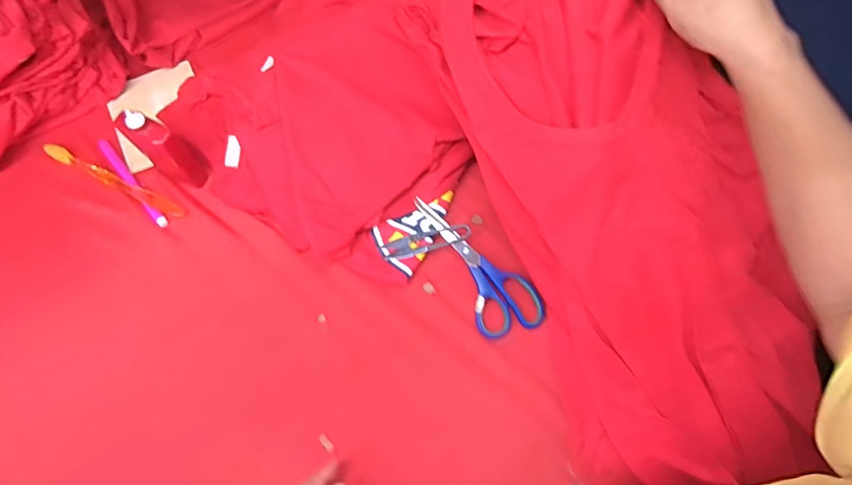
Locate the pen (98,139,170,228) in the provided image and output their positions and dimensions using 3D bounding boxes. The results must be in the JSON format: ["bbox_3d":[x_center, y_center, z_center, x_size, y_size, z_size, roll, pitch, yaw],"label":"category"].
[{"bbox_3d":[-0.334,-0.069,0.527,0.011,0.009,0.133,-39,74,-14],"label":"pen"}]

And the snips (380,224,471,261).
[{"bbox_3d":[0.000,-0.002,0.513,0.096,0.014,0.024,-17,66,-7],"label":"snips"}]

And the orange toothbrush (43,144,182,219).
[{"bbox_3d":[-0.353,-0.071,0.523,0.174,0.011,0.017,24,70,9],"label":"orange toothbrush"}]

